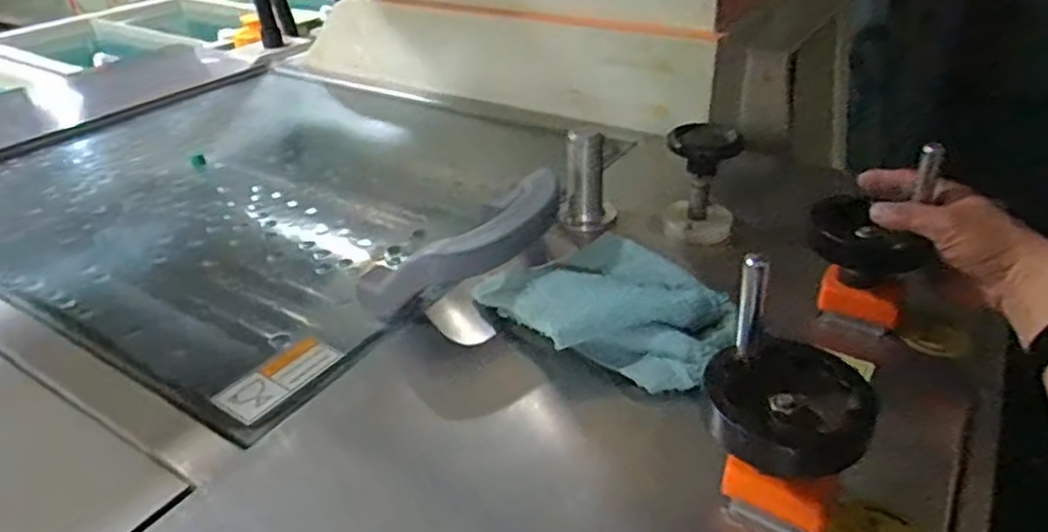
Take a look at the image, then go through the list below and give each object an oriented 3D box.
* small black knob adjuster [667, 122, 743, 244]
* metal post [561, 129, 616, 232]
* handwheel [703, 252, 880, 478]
[{"bbox_3d":[0.185,-0.090,0.730,0.074,0.122,0.069,5,32,11],"label":"small black knob adjuster"},{"bbox_3d":[0.067,-0.092,0.765,0.043,0.109,0.041,8,33,16],"label":"metal post"},{"bbox_3d":[0.157,0.064,0.410,0.095,0.083,0.087,14,36,23],"label":"handwheel"}]

